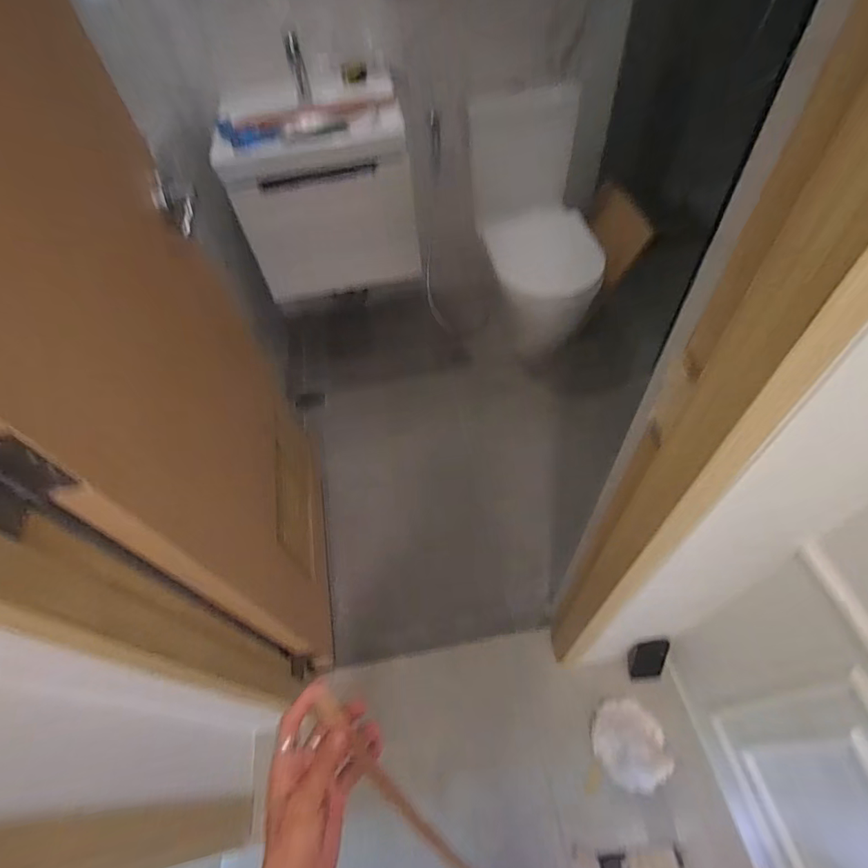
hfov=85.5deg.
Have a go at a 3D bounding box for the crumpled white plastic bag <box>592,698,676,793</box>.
[{"bbox_3d":[0.476,0.750,1.135,0.165,0.033,0.189,-28,57,-14],"label":"crumpled white plastic bag"}]

